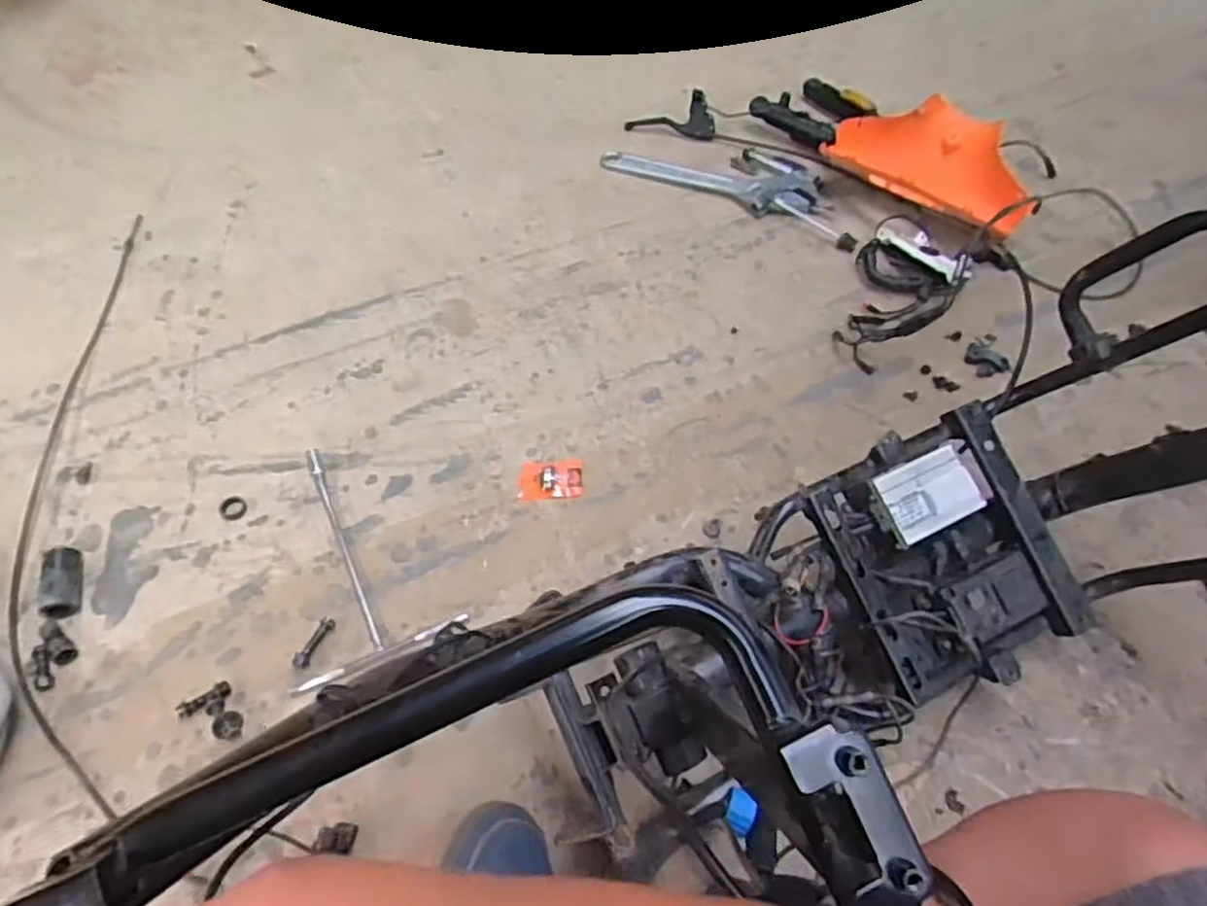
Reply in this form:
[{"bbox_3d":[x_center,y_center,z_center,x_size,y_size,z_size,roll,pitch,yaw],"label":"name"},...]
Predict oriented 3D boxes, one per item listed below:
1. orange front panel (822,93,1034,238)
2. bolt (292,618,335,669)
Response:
[{"bbox_3d":[0.477,-0.413,1.063,0.157,0.109,0.302,-30,59,-20],"label":"orange front panel"},{"bbox_3d":[-0.301,0.196,0.756,0.017,0.009,0.056,18,56,13],"label":"bolt"}]

